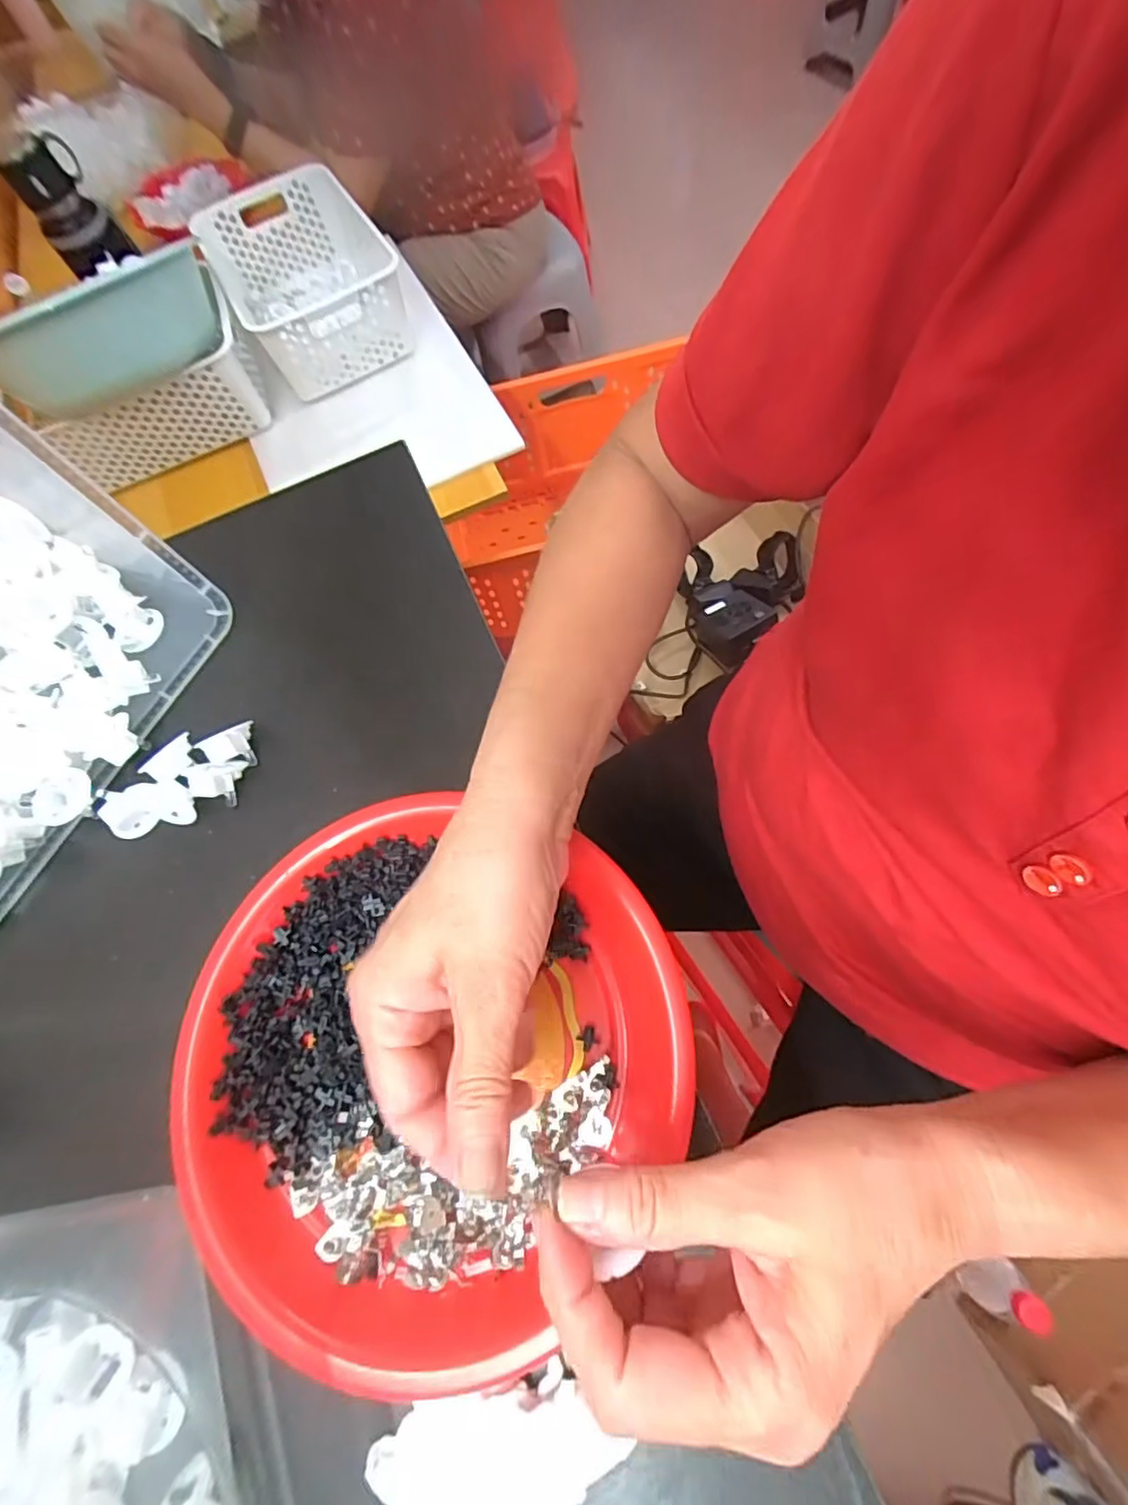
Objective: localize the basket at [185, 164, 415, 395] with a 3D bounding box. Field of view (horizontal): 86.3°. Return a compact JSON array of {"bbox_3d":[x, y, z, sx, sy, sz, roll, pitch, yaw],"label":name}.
[{"bbox_3d":[-0.358,-0.662,0.848,0.222,0.106,0.311,-27,68,-4],"label":"basket"}]

